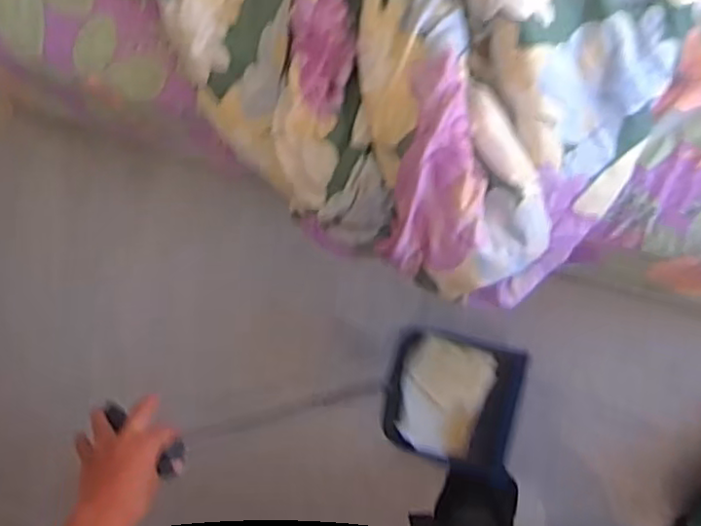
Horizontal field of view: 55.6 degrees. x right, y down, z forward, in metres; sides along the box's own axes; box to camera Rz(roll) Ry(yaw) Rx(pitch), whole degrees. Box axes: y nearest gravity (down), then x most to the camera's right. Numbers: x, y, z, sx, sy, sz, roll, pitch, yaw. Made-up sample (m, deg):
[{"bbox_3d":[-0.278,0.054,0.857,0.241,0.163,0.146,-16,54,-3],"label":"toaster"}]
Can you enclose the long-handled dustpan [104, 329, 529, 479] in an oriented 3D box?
[{"bbox_3d":[-0.026,0.231,1.009,0.205,0.723,0.231,7,91,45],"label":"long-handled dustpan"}]

